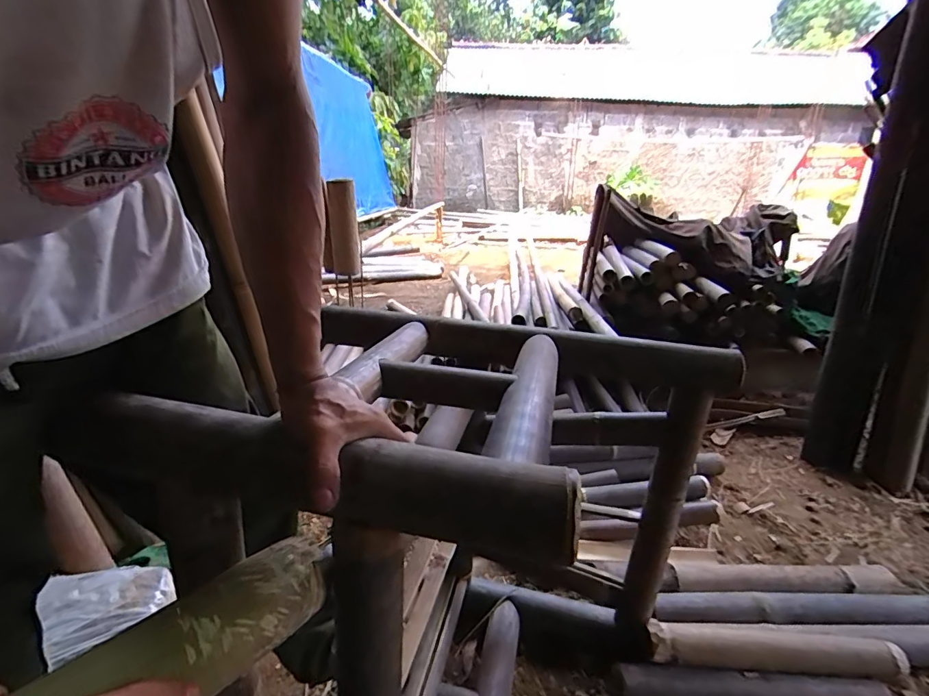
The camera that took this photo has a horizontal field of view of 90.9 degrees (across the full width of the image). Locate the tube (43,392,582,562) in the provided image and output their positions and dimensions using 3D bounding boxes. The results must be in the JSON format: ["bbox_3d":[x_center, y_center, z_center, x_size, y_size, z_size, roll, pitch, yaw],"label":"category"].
[{"bbox_3d":[-0.115,0.114,0.373,0.397,0.074,0.062,6,24,10],"label":"tube"}]

